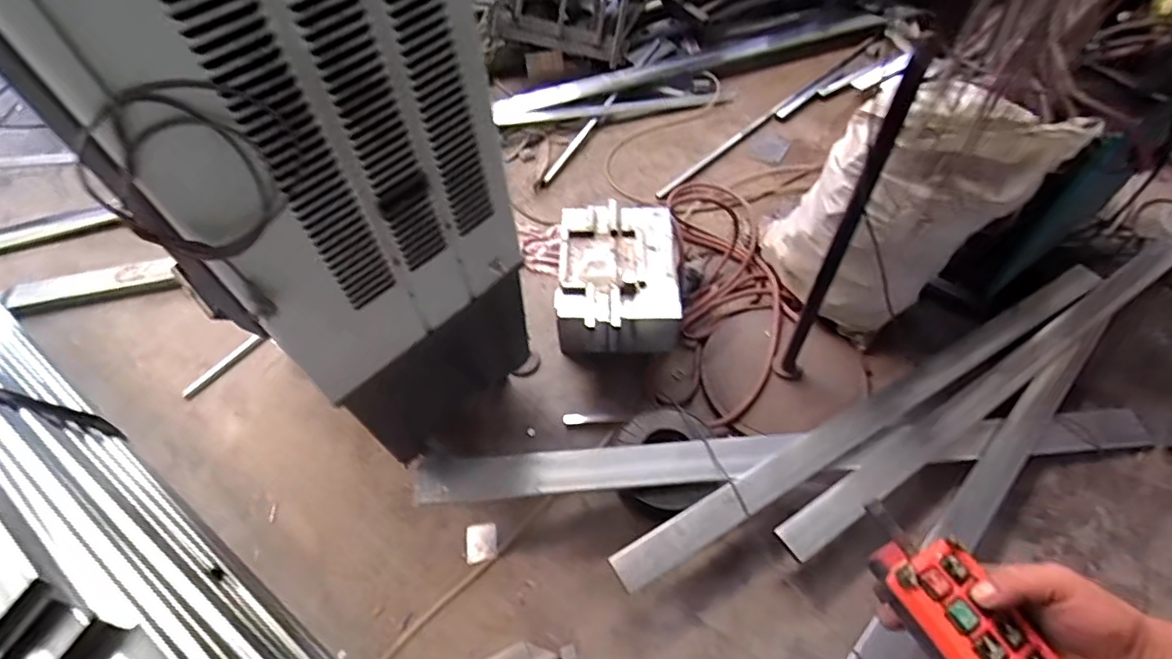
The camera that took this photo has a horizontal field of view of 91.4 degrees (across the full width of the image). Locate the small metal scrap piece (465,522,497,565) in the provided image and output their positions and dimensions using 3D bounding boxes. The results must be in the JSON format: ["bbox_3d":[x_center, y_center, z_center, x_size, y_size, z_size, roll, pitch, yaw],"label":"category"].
[{"bbox_3d":[-0.254,0.515,1.383,0.075,0.014,0.086,-9,55,-4],"label":"small metal scrap piece"}]

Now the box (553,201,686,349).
[{"bbox_3d":[0.082,-0.149,1.563,0.329,0.179,0.427,0,53,1],"label":"box"}]

